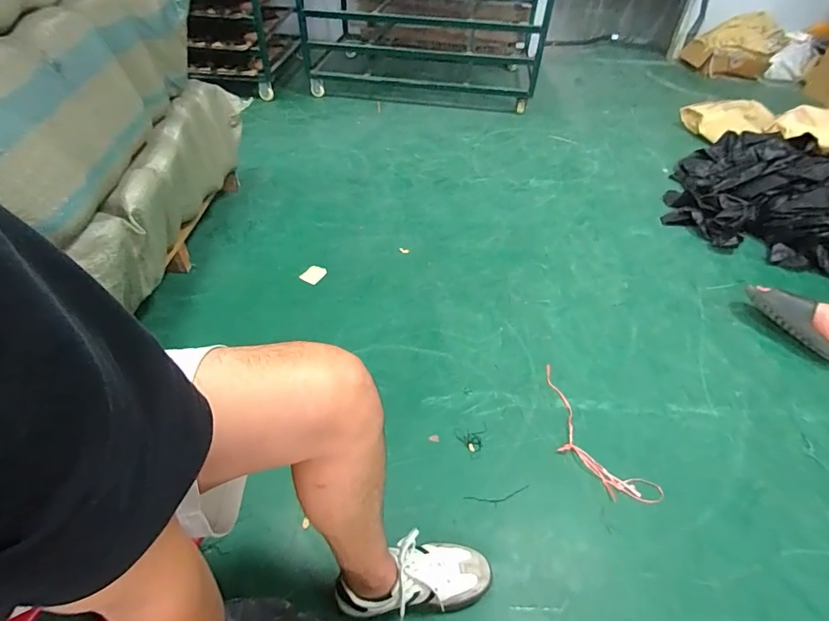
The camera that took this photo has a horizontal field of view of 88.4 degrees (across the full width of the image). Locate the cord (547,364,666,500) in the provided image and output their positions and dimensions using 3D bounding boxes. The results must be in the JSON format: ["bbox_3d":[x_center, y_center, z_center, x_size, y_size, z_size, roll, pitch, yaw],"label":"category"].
[{"bbox_3d":[0.384,0.290,0.986,0.132,0.009,0.371,-21,52,-21],"label":"cord"}]

